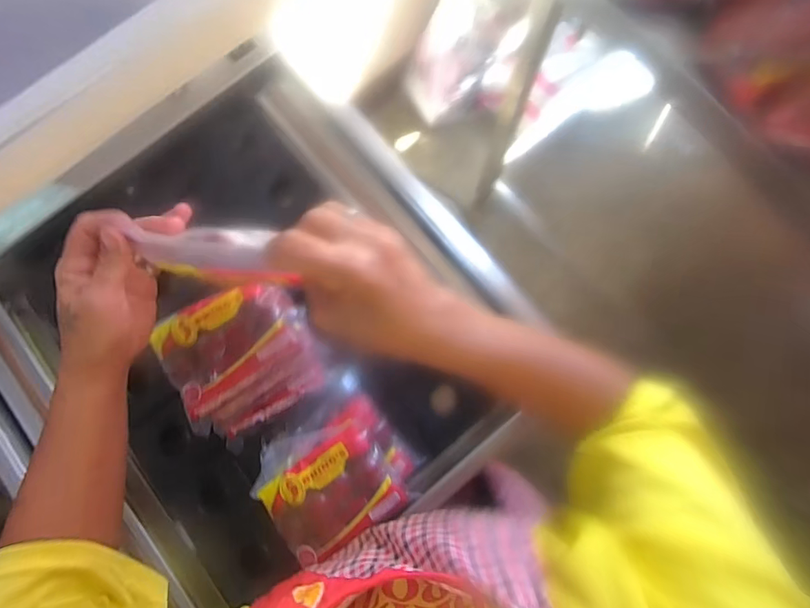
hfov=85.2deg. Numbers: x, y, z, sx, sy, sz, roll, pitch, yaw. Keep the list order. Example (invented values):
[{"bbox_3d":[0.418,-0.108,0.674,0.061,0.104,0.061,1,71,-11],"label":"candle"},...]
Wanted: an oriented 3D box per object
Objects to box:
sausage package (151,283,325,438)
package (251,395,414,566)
[{"bbox_3d":[-0.169,0.055,0.475,0.146,0.072,0.130,-28,80,-3],"label":"sausage package"},{"bbox_3d":[-0.075,0.182,0.469,0.149,0.042,0.130,-29,80,-3],"label":"package"}]

